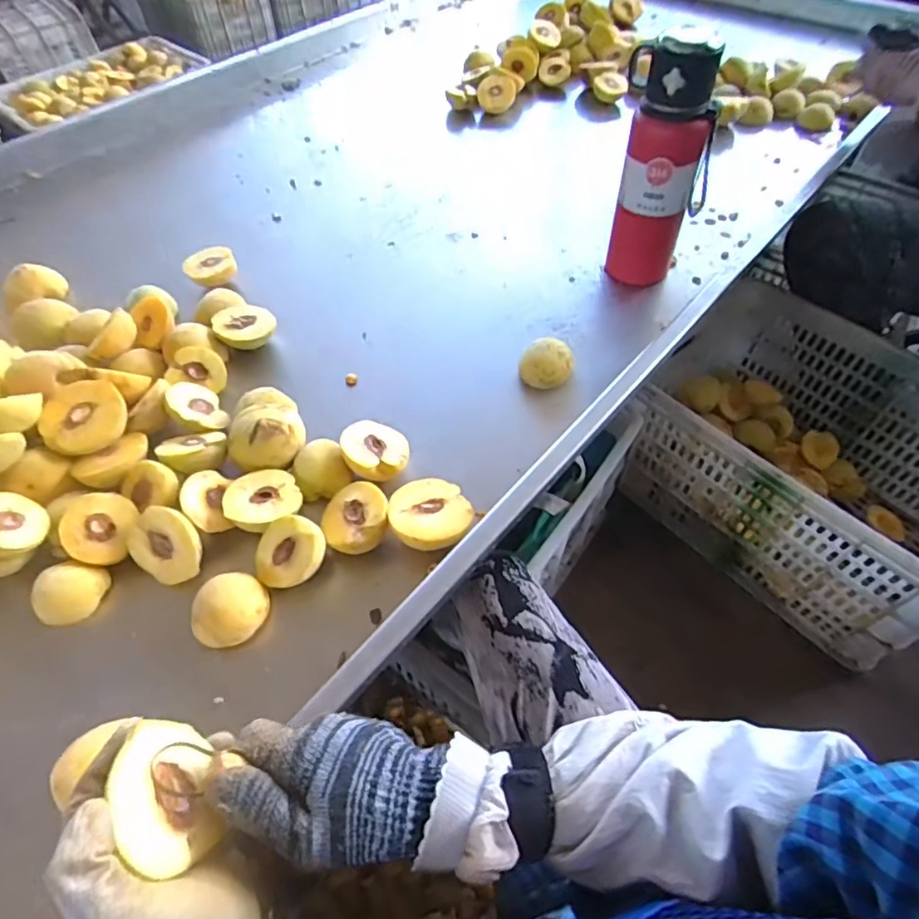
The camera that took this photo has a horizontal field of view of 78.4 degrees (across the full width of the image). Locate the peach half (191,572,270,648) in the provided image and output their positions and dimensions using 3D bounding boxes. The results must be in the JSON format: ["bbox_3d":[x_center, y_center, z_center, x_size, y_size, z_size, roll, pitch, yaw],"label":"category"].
[{"bbox_3d":[-0.201,0.135,0.500,0.058,0.038,0.062,-1,53,1],"label":"peach half"}]

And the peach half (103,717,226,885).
[{"bbox_3d":[-0.161,0.178,0.296,0.030,0.052,0.070,-35,69,17],"label":"peach half"}]

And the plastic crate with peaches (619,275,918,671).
[{"bbox_3d":[0.567,0.001,0.922,0.381,0.278,0.523,-38,62,-23],"label":"plastic crate with peaches"}]

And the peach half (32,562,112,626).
[{"bbox_3d":[-0.357,0.121,0.516,0.052,0.035,0.060,23,57,18],"label":"peach half"}]

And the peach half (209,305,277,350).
[{"bbox_3d":[-0.269,-0.163,0.717,0.072,0.042,0.059,-22,56,-14],"label":"peach half"}]

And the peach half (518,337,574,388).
[{"bbox_3d":[0.103,-0.112,0.664,0.060,0.044,0.046,6,54,6],"label":"peach half"}]

